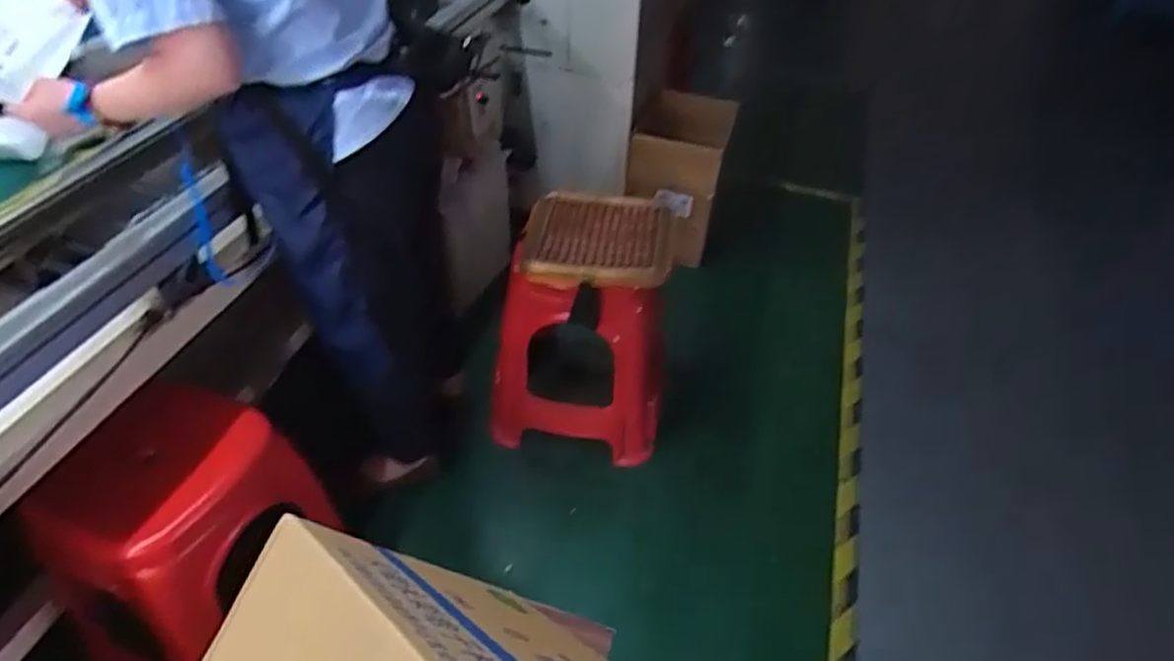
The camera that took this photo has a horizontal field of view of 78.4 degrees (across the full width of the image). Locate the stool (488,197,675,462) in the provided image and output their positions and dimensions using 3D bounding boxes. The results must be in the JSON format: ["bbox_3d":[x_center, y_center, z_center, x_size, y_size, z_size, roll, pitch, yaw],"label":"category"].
[{"bbox_3d":[-0.015,0.007,1.604,0.381,0.533,0.284,10,43,9],"label":"stool"}]

